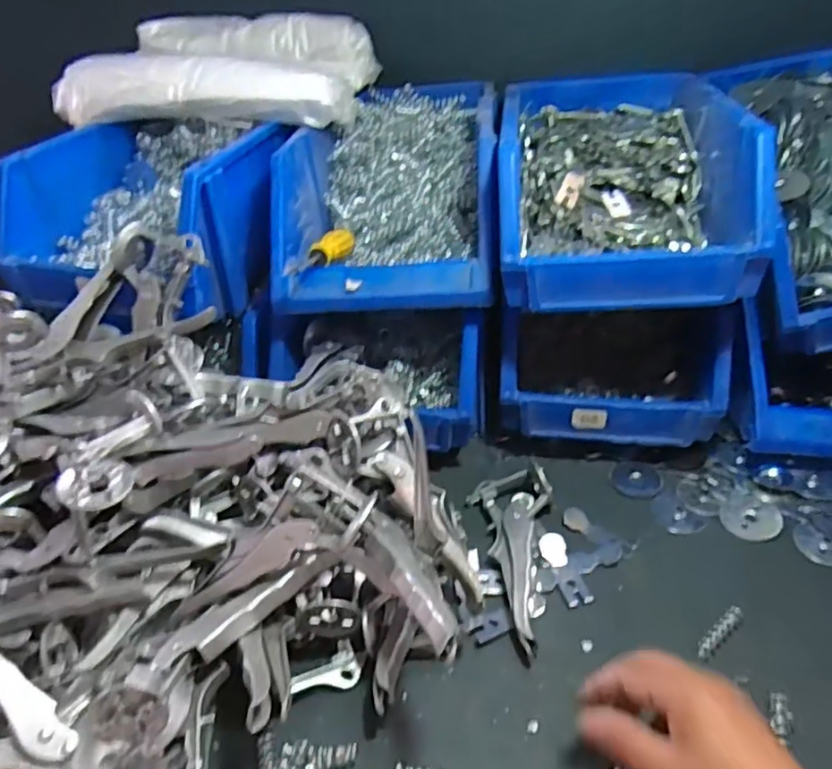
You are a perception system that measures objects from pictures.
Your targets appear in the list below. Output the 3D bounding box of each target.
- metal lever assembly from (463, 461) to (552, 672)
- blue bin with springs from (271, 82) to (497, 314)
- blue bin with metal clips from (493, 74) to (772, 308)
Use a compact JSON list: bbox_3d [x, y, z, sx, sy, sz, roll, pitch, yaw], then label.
[{"bbox_3d":[0.074,0.133,0.510,0.071,0.031,0.179,2,35,10],"label":"metal lever assembly"},{"bbox_3d":[-0.017,-0.202,0.633,0.194,0.127,0.307,1,35,9],"label":"blue bin with springs"},{"bbox_3d":[0.188,-0.202,0.597,0.197,0.114,0.341,2,35,10],"label":"blue bin with metal clips"}]

